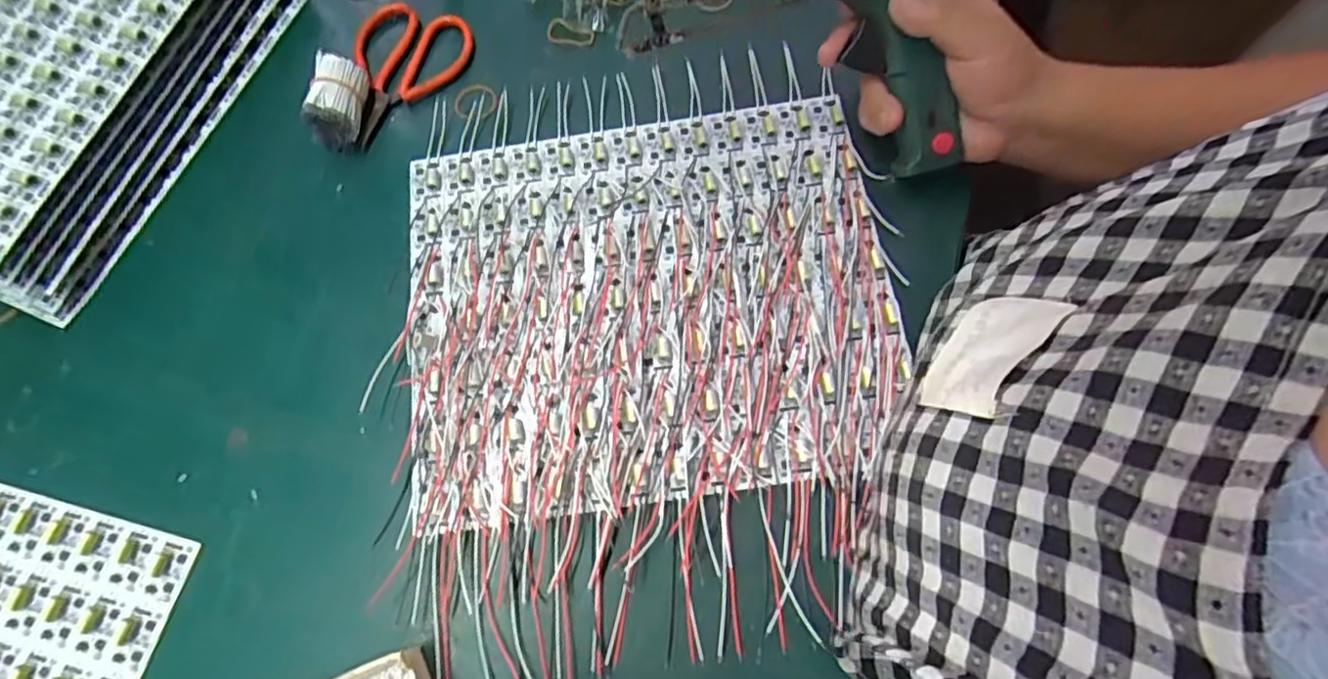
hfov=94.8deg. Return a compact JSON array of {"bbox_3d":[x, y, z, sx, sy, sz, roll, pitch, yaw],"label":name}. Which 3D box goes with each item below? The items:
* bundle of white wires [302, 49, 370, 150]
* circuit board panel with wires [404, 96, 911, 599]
[{"bbox_3d":[-0.221,-0.161,0.415,0.035,0.033,0.052,12,73,5],"label":"bundle of white wires"},{"bbox_3d":[-0.012,-0.022,0.363,0.280,0.012,0.250,-8,73,-1],"label":"circuit board panel with wires"}]

